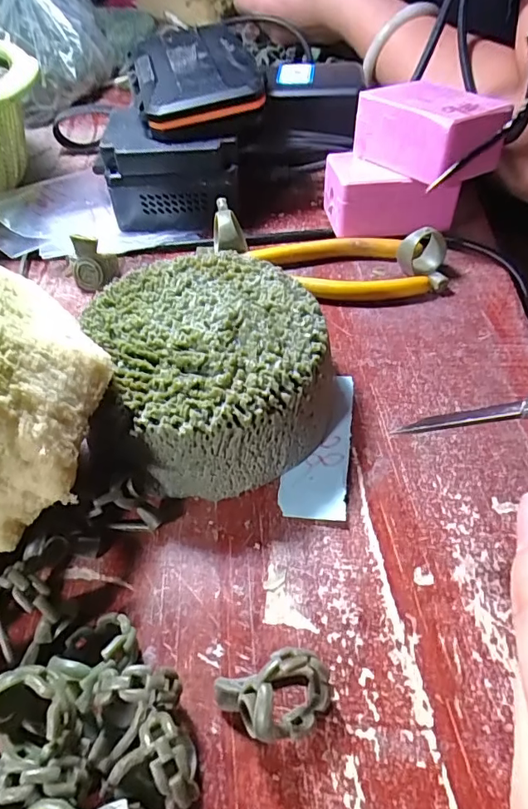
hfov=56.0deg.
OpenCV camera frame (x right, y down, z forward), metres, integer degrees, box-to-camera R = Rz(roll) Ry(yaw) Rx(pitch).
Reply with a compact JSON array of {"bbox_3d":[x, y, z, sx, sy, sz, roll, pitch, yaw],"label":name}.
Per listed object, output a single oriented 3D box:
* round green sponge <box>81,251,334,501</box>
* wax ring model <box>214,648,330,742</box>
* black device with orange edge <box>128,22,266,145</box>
[{"bbox_3d":[-0.019,-0.016,0.209,0.091,0.045,0.098,-23,55,-15],"label":"round green sponge"},{"bbox_3d":[0.003,0.084,0.142,0.033,0.022,0.019,-14,52,-9],"label":"wax ring model"},{"bbox_3d":[-0.044,-0.202,0.306,0.073,0.016,0.116,-16,56,-2],"label":"black device with orange edge"}]

